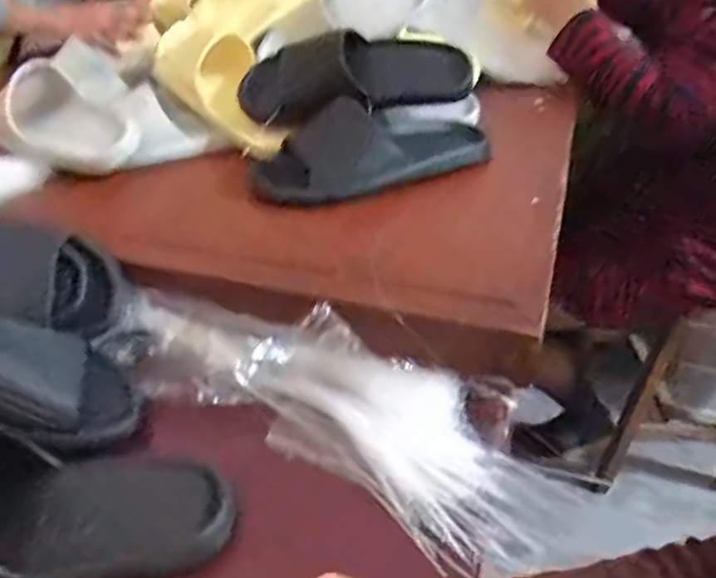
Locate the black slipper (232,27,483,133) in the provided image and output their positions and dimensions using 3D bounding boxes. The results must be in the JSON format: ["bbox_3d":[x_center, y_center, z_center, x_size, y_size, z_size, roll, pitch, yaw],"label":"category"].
[{"bbox_3d":[0.001,-0.250,0.754,0.282,0.104,0.085,-7,37,-9],"label":"black slipper"}]

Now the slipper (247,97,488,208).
[{"bbox_3d":[0.021,-0.166,0.719,0.289,0.072,0.088,-14,38,-18],"label":"slipper"}]

